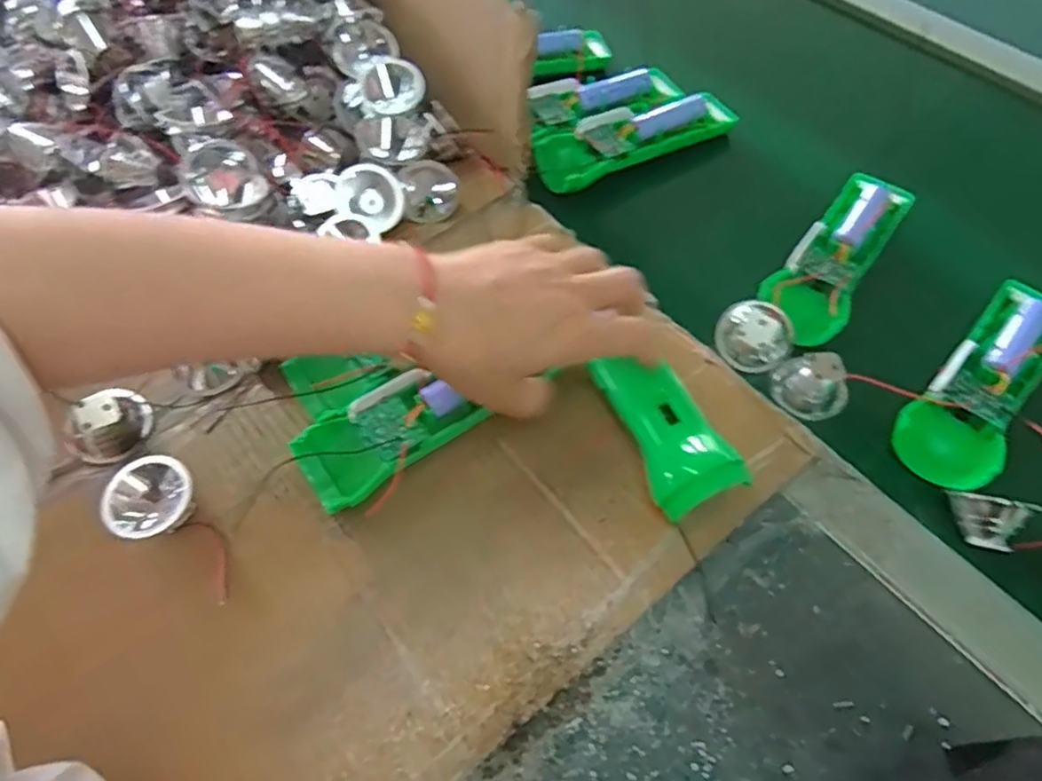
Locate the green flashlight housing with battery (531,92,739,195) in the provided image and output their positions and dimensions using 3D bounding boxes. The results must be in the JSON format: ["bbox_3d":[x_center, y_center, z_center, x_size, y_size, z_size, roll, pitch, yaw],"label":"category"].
[{"bbox_3d":[0.084,-0.201,0.513,0.165,0.025,0.053,-24,61,-13],"label":"green flashlight housing with battery"}]

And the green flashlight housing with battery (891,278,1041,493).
[{"bbox_3d":[0.276,-0.009,0.388,0.050,0.026,0.147,36,69,19],"label":"green flashlight housing with battery"}]

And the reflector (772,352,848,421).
[{"bbox_3d":[0.177,-0.003,0.402,0.029,0.033,0.042,-41,68,-18],"label":"reflector"}]

